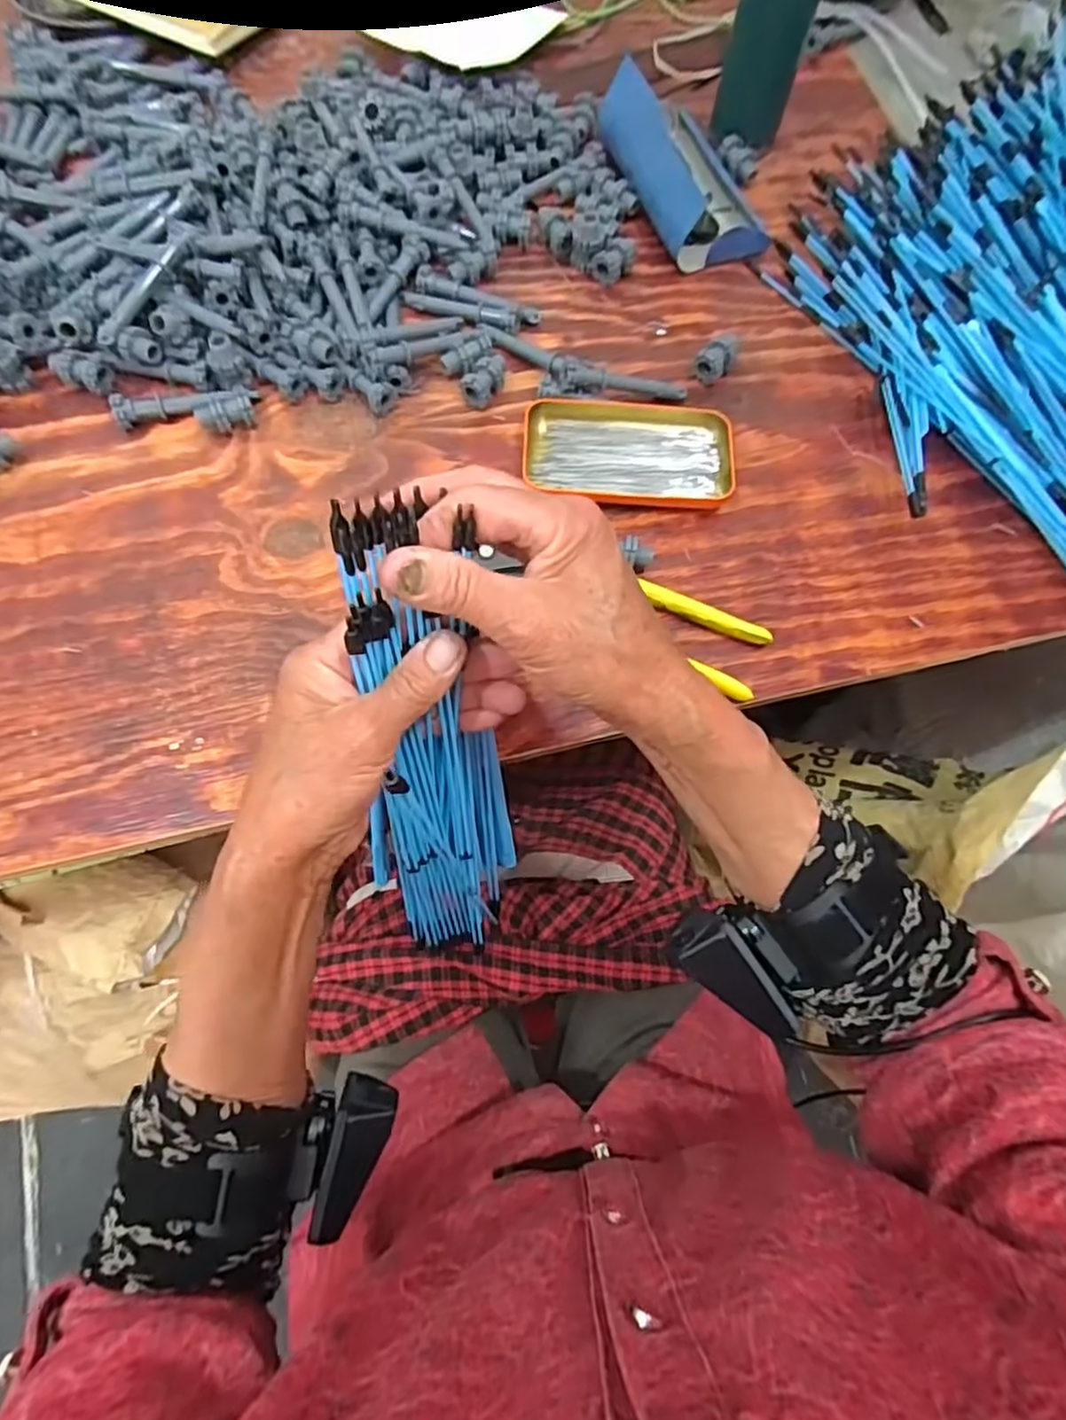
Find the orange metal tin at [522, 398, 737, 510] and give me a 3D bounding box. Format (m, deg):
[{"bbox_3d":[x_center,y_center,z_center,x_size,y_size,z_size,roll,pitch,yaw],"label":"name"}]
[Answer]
[{"bbox_3d":[0.066,-0.181,0.485,0.143,0.020,0.078,0,70,-3],"label":"orange metal tin"}]

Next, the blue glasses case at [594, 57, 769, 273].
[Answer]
[{"bbox_3d":[0.125,-0.438,0.555,0.094,0.057,0.168,-19,72,-10],"label":"blue glasses case"}]

